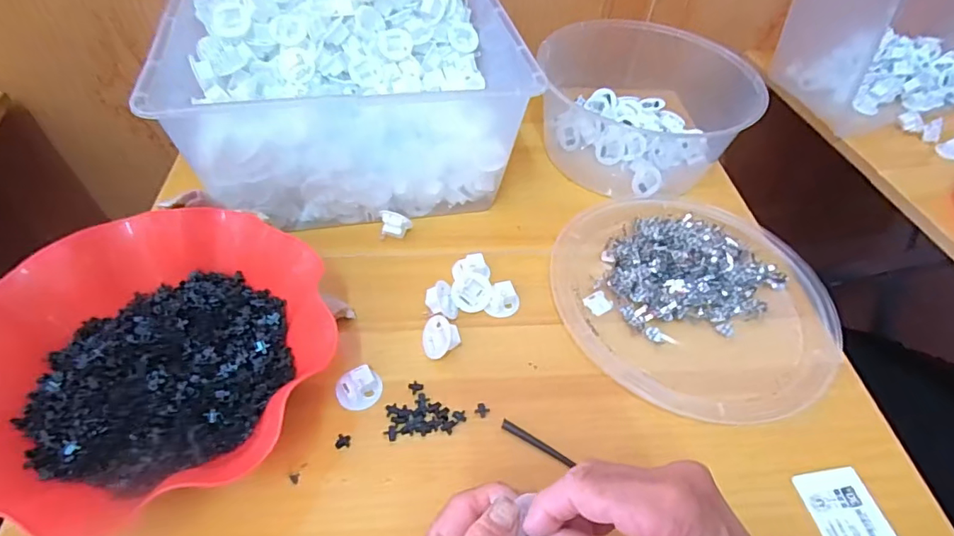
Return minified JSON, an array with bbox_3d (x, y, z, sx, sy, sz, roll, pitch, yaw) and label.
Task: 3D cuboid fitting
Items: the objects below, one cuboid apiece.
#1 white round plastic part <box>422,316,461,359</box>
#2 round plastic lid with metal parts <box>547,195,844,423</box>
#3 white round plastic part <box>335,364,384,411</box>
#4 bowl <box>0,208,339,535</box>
[{"bbox_3d":[-0.028,0.053,0.390,0.030,0.011,0.031,-36,62,25],"label":"white round plastic part"},{"bbox_3d":[0.191,0.019,0.450,0.240,0.028,0.226,3,50,-3],"label":"round plastic lid with metal parts"},{"bbox_3d":[-0.084,0.086,0.361,0.032,0.011,0.028,-17,54,-19],"label":"white round plastic part"},{"bbox_3d":[-0.206,0.057,0.336,0.218,0.073,0.190,-27,58,-24],"label":"bowl"}]

